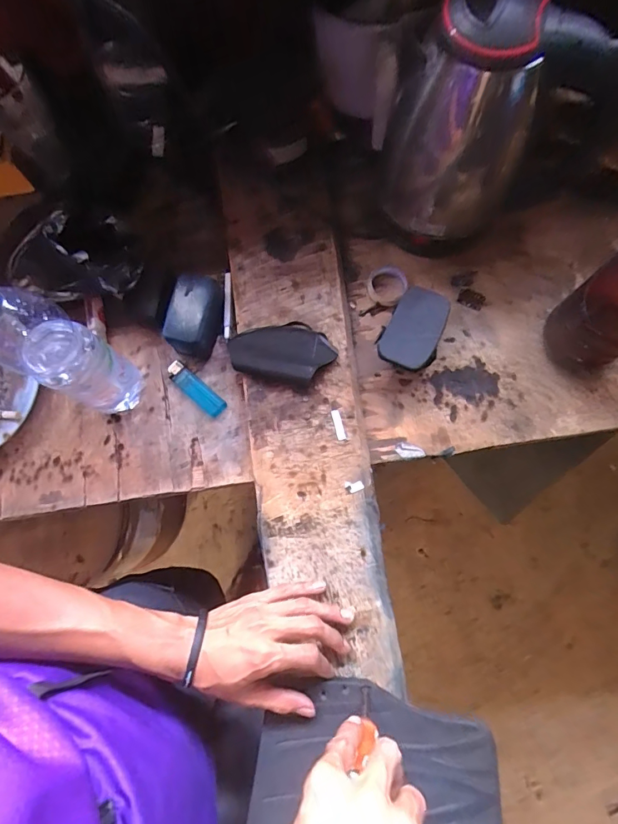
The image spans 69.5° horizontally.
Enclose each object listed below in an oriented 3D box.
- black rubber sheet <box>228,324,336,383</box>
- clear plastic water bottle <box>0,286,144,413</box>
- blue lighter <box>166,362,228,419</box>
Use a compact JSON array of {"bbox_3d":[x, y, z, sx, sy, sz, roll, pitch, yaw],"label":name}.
[{"bbox_3d":[-0.031,-0.071,0.502,0.117,0.026,0.065,9,78,4],"label":"black rubber sheet"},{"bbox_3d":[-0.223,-0.050,0.412,0.052,0.237,0.064,27,80,7],"label":"clear plastic water bottle"},{"bbox_3d":[-0.132,-0.026,0.519,0.081,0.010,0.025,40,82,9],"label":"blue lighter"}]

